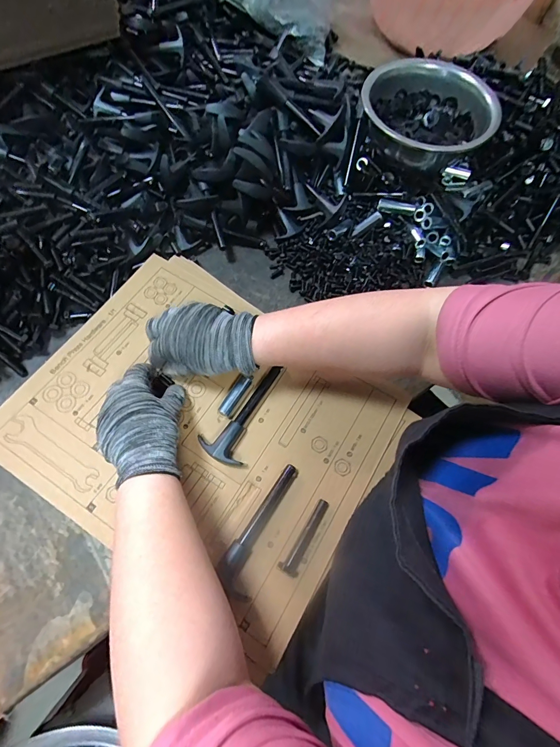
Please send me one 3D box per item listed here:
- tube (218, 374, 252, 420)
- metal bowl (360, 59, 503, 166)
[{"bbox_3d":[-0.050,0.027,0.391,0.019,0.018,0.047,26,70,7],"label":"tube"},{"bbox_3d":[0.192,-0.339,0.463,0.165,0.049,0.163,1,68,-2],"label":"metal bowl"}]

